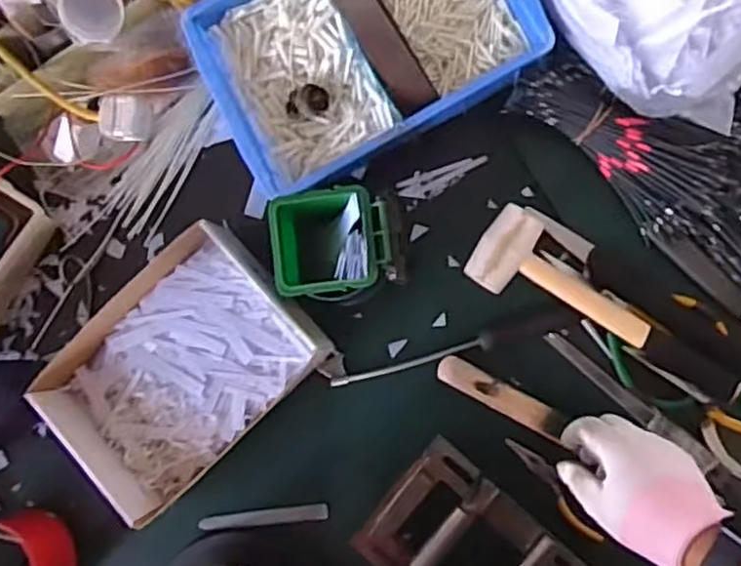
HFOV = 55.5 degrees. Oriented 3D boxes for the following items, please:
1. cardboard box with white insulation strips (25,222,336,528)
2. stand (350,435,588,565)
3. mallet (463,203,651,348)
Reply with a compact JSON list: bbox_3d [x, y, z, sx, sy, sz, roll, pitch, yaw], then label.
[{"bbox_3d":[-0.184,0.083,0.682,0.255,0.056,0.184,-45,83,1],"label":"cardboard box with white insulation strips"},{"bbox_3d":[0.096,0.260,0.658,0.201,0.056,0.141,41,93,7],"label":"stand"},{"bbox_3d":[0.175,0.003,0.644,0.170,0.038,0.081,32,90,8],"label":"mallet"}]

